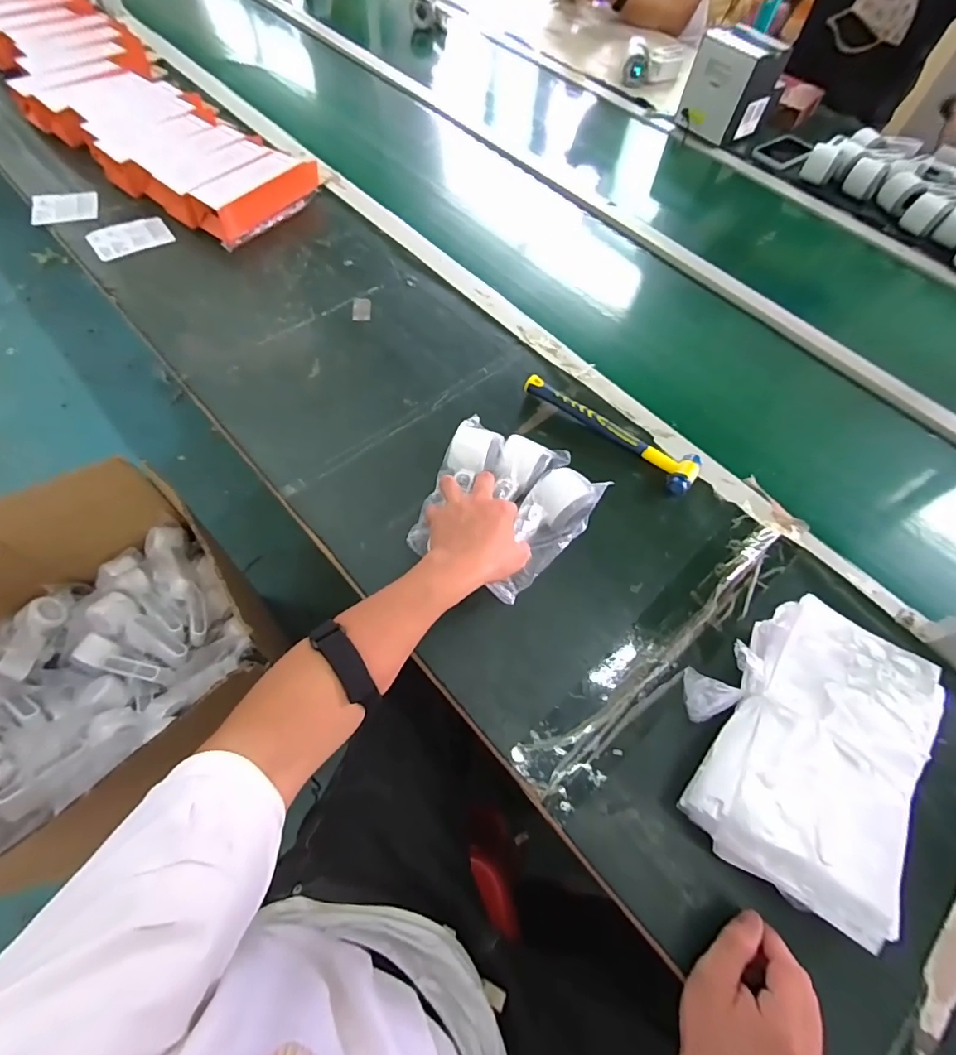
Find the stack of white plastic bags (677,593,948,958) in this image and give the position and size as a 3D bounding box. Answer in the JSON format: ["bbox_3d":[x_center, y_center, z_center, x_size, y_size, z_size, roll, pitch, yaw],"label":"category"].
[{"bbox_3d":[0.291,0.193,0.442,0.193,0.063,0.244,27,64,10],"label":"stack of white plastic bags"}]

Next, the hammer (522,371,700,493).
[{"bbox_3d":[0.166,-0.125,0.627,0.243,0.026,0.055,34,68,13],"label":"hammer"}]

